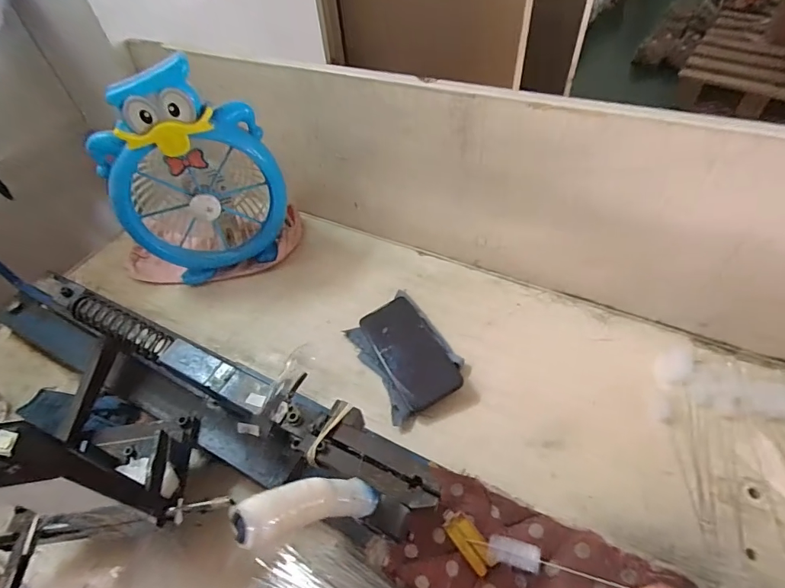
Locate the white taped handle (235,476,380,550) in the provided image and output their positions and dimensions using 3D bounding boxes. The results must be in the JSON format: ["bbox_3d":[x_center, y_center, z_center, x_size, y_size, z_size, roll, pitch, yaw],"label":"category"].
[{"bbox_3d":[-0.051,0.137,0.277,0.100,0.019,0.028,12,37,-41],"label":"white taped handle"}]

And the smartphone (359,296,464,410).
[{"bbox_3d":[0.023,0.073,0.566,0.078,0.009,0.155,-31,58,-5],"label":"smartphone"}]

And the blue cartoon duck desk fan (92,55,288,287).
[{"bbox_3d":[-0.280,-0.173,0.620,0.216,0.295,0.140,-19,52,-10],"label":"blue cartoon duck desk fan"}]

